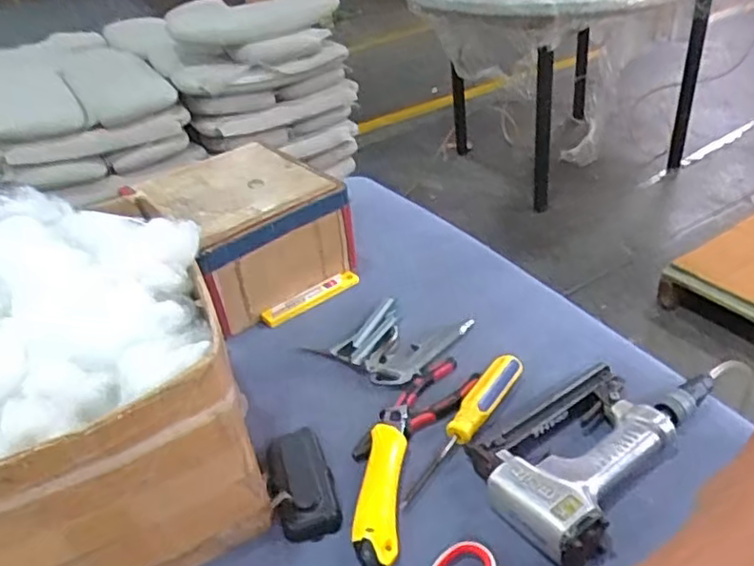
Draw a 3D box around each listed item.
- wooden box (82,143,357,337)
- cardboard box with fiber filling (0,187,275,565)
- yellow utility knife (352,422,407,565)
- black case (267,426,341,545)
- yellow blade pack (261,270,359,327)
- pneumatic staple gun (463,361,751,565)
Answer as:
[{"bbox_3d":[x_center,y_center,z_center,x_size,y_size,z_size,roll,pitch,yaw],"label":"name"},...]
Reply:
[{"bbox_3d":[-0.165,-0.072,0.839,0.201,0.125,0.206,-28,40,-26],"label":"wooden box"},{"bbox_3d":[-0.260,0.092,0.538,0.273,0.230,0.271,-22,37,-19],"label":"cardboard box with fiber filling"},{"bbox_3d":[0.003,0.181,0.558,0.037,0.016,0.139,-2,35,9],"label":"yellow utility knife"},{"bbox_3d":[-0.069,0.172,0.575,0.053,0.024,0.109,-15,35,-10],"label":"black case"},{"bbox_3d":[-0.082,0.017,0.813,0.136,0.015,0.022,-29,40,-27],"label":"yellow blade pack"},{"bbox_3d":[0.214,0.123,0.586,0.283,0.041,0.135,-29,40,-28],"label":"pneumatic staple gun"}]

